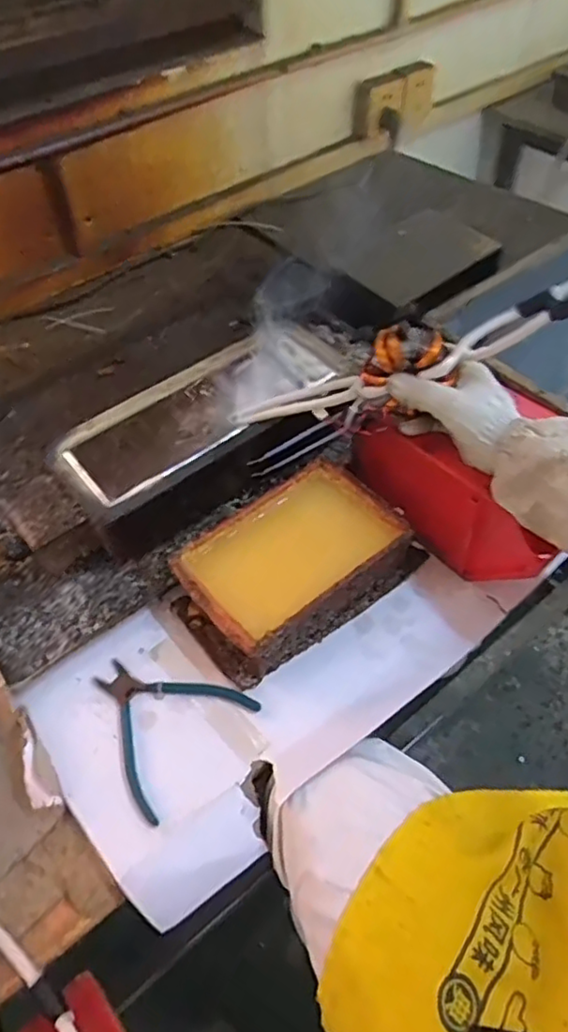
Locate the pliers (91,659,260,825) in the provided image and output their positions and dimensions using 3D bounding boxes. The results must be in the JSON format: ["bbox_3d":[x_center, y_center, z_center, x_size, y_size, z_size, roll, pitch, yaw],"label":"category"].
[{"bbox_3d":[-0.113,0.174,0.560,0.132,0.010,0.123,32,60,26],"label":"pliers"}]

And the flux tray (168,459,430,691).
[{"bbox_3d":[0.011,0.045,0.613,0.226,0.069,0.132,-34,57,-21],"label":"flux tray"}]

